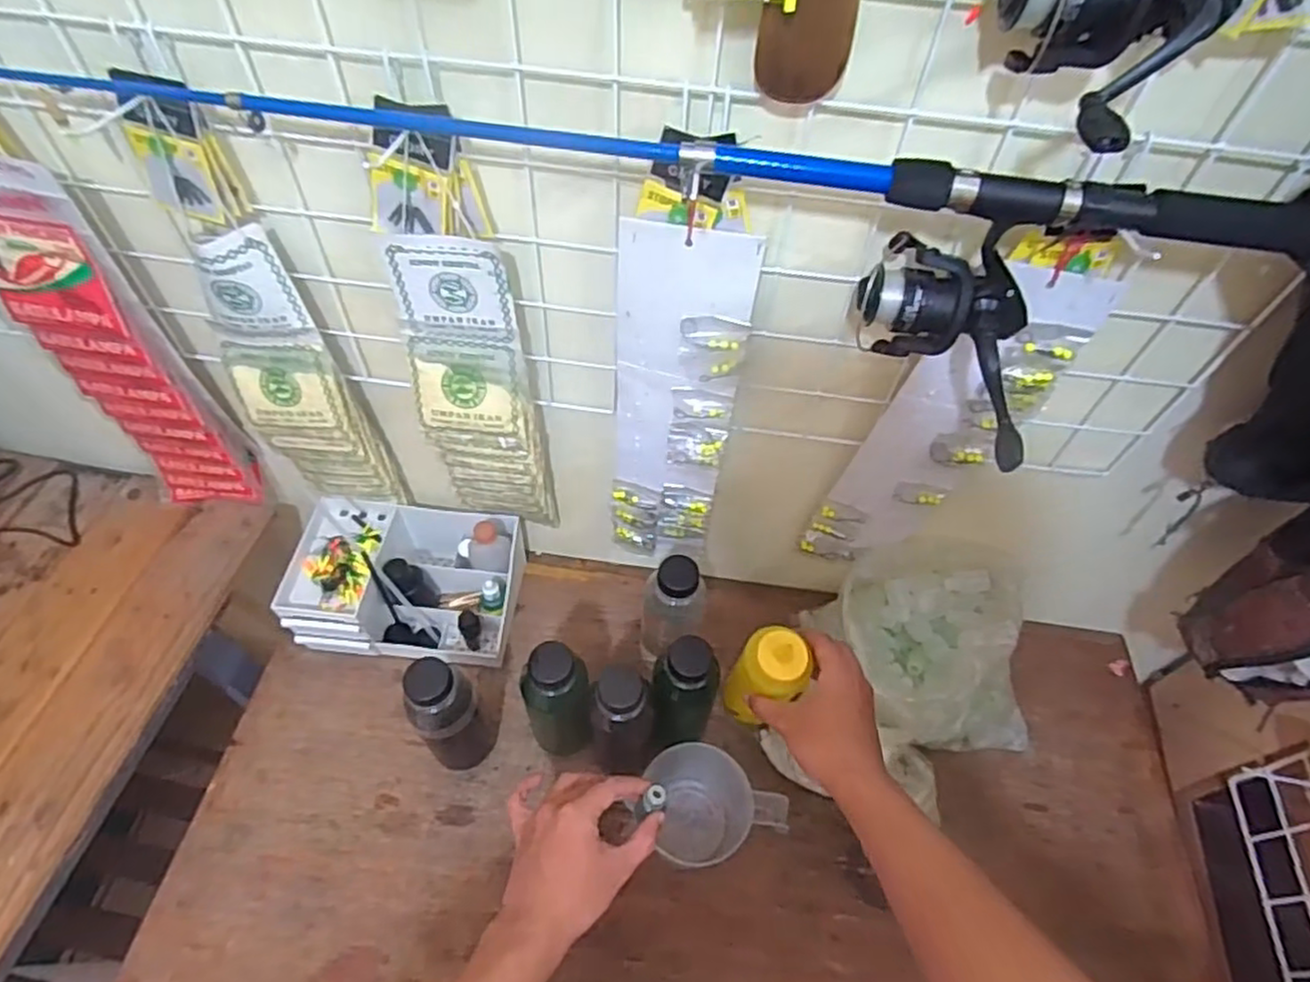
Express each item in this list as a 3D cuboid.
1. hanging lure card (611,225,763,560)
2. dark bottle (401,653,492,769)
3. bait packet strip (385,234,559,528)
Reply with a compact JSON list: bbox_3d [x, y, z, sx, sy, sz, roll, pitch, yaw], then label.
[{"bbox_3d":[0.016,-0.059,0.621,0.100,0.378,0.034,3,54,-1],"label":"hanging lure card"},{"bbox_3d":[-0.200,0.224,0.677,0.067,0.188,0.056,-36,64,-25],"label":"dark bottle"},{"bbox_3d":[-0.156,-0.067,0.638,0.101,0.345,0.043,-4,54,-6],"label":"bait packet strip"}]

